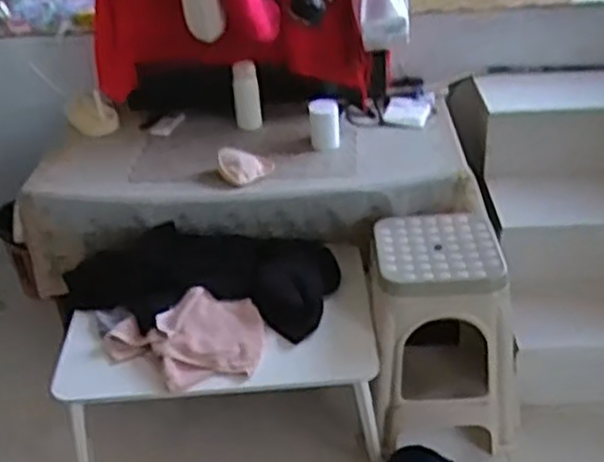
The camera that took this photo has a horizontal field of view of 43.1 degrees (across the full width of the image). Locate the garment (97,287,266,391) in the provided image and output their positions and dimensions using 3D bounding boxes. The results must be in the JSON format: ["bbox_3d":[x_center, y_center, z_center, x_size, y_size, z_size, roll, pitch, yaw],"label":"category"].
[{"bbox_3d":[-0.266,0.233,1.658,0.364,0.059,0.263,-8,32,-6],"label":"garment"}]

